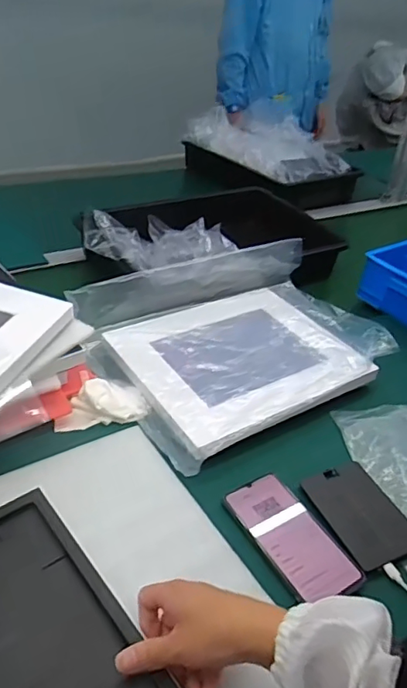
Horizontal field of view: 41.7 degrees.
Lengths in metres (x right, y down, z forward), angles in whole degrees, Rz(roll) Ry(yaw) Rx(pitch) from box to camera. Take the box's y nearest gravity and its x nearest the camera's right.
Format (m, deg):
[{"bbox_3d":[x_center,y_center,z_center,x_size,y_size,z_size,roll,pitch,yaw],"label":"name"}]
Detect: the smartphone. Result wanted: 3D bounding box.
[{"bbox_3d":[0.090,0.192,0.545,0.072,0.005,0.144,-17,42,-30],"label":"smartphone"}]

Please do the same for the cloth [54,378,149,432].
[{"bbox_3d":[-0.127,0.073,0.666,0.107,0.028,0.063,-2,36,-12],"label":"cloth"}]

